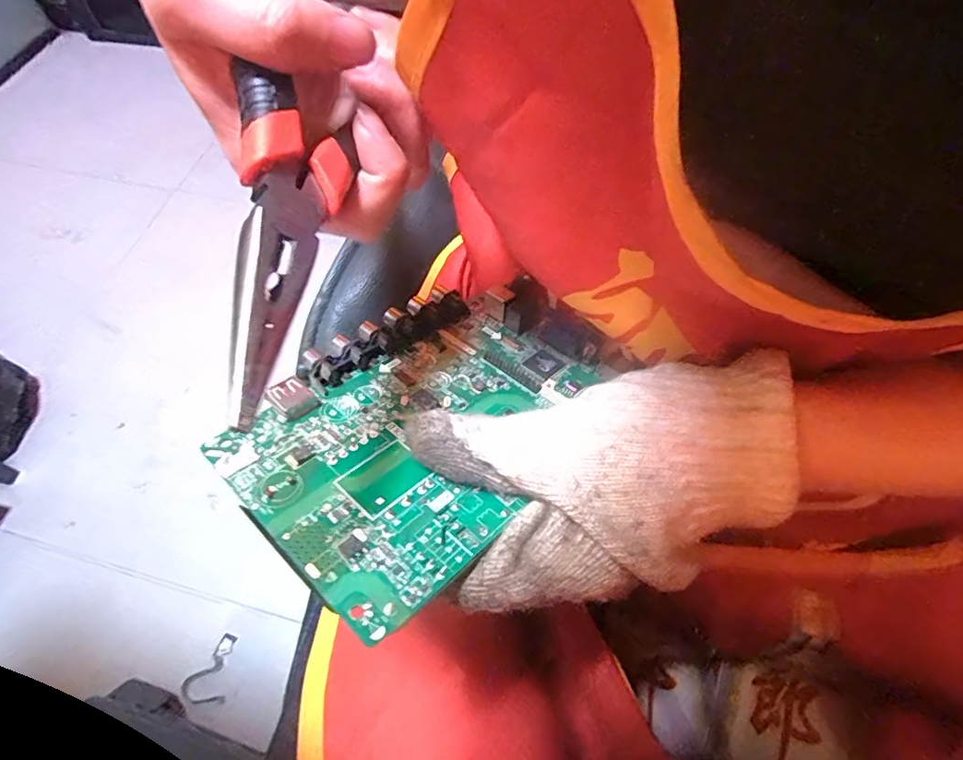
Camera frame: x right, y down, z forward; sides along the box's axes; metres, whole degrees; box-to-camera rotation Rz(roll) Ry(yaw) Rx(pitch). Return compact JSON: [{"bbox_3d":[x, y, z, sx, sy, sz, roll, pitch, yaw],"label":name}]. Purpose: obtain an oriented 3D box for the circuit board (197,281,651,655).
[{"bbox_3d":[-0.017,0.007,0.206,0.100,0.011,0.155,31,49,25],"label":"circuit board"}]

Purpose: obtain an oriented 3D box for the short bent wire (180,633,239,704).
[{"bbox_3d":[-0.389,0.413,0.761,0.057,0.004,0.092,2,44,-10],"label":"short bent wire"}]

